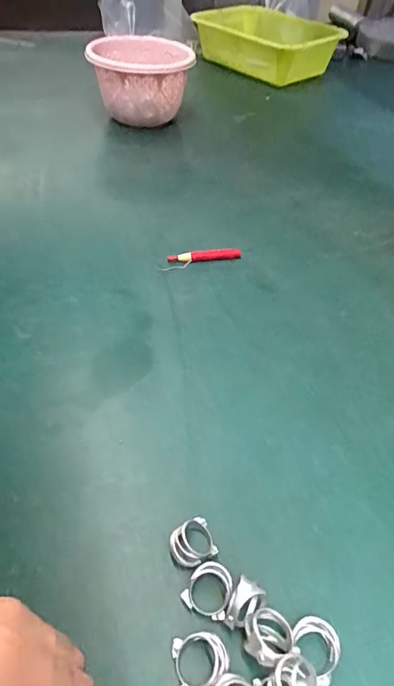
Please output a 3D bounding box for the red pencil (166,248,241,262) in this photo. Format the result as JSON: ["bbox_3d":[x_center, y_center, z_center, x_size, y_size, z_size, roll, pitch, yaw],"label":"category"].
[{"bbox_3d":[0.008,-0.087,0.439,0.073,0.011,0.010,-6,47,-10],"label":"red pencil"}]

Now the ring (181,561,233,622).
[{"bbox_3d":[0.007,0.127,0.226,0.023,0.014,0.023,2,46,-2],"label":"ring"}]

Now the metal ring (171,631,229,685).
[{"bbox_3d":[0.002,0.150,0.205,0.025,0.012,0.023,2,46,-2],"label":"metal ring"}]

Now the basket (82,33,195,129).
[{"bbox_3d":[-0.082,-0.386,0.657,0.140,0.109,0.174,-2,46,-6],"label":"basket"}]

